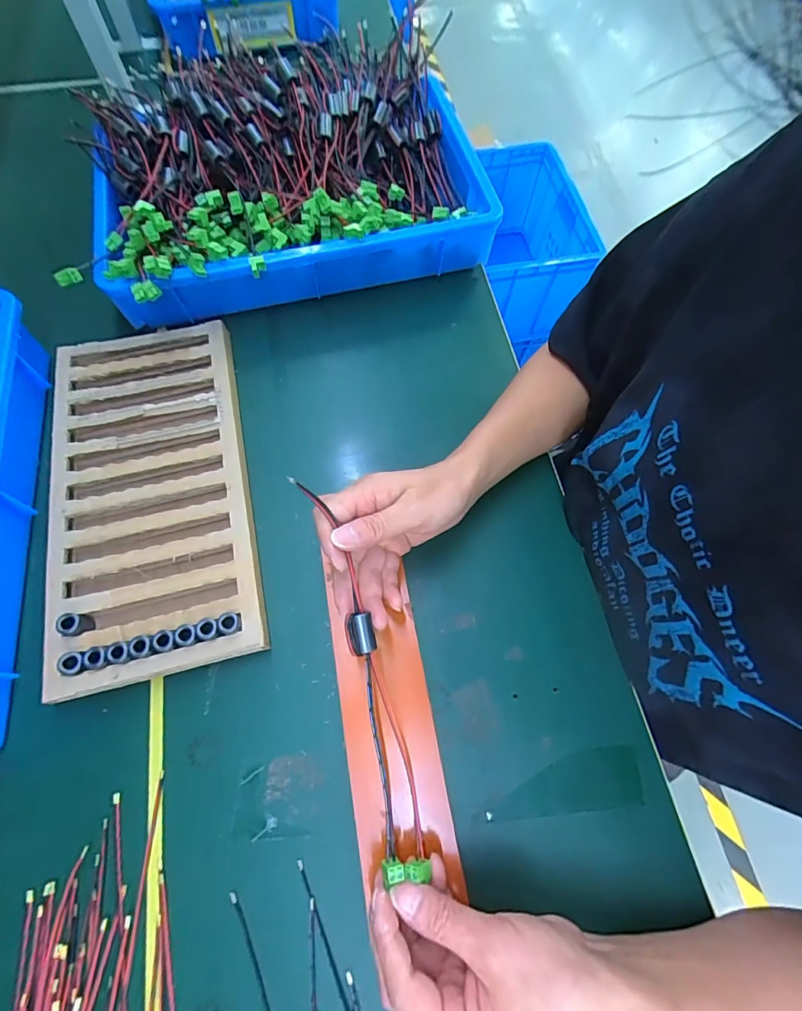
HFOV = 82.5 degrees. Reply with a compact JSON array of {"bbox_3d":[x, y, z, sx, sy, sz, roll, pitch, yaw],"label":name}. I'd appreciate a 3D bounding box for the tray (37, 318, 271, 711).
[{"bbox_3d":[-0.241,-0.019,0.442,0.182,0.033,0.350,-13,68,-7],"label":"tray"}]

